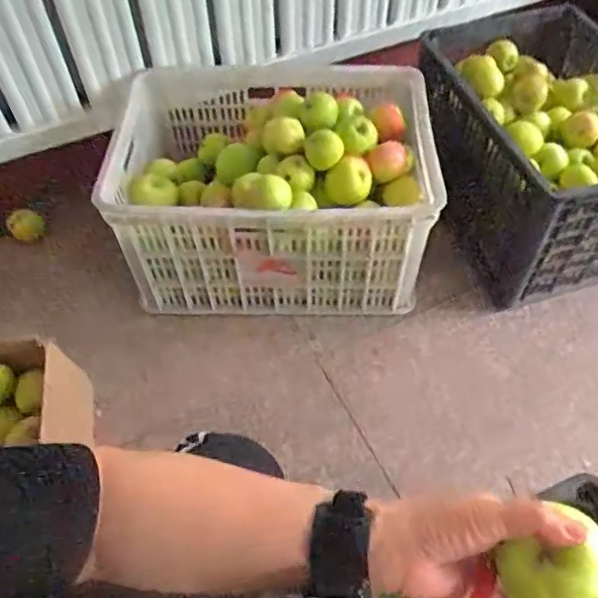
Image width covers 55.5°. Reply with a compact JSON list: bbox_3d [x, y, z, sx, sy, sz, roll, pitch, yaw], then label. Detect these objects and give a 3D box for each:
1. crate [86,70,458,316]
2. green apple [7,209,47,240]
[{"bbox_3d":[-0.059,-0.221,1.052,0.539,0.279,0.430,-2,54,-1],"label":"crate"},{"bbox_3d":[-0.571,-0.156,1.190,0.066,0.058,0.052,-27,58,-17],"label":"green apple"}]

